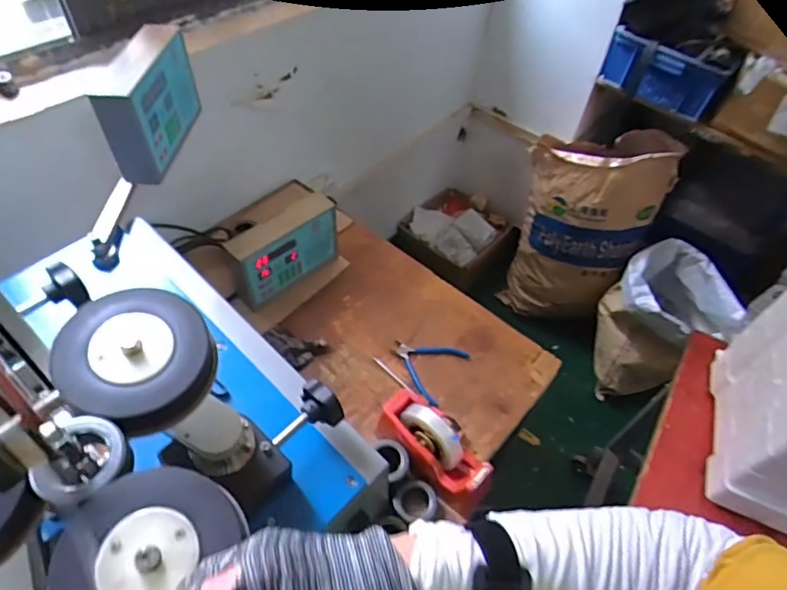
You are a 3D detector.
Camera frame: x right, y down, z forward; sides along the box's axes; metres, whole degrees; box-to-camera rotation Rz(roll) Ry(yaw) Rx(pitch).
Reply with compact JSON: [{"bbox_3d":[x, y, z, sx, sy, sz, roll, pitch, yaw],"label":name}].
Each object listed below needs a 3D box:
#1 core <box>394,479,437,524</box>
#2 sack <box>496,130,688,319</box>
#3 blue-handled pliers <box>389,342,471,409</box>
[{"bbox_3d":[0.033,0.327,0.820,0.067,0.027,0.058,1,52,-5],"label":"core"},{"bbox_3d":[0.609,-0.211,1.715,0.382,0.658,0.278,35,57,20],"label":"sack"},{"bbox_3d":[0.056,0.134,1.004,0.136,0.016,0.138,29,55,17],"label":"blue-handled pliers"}]

